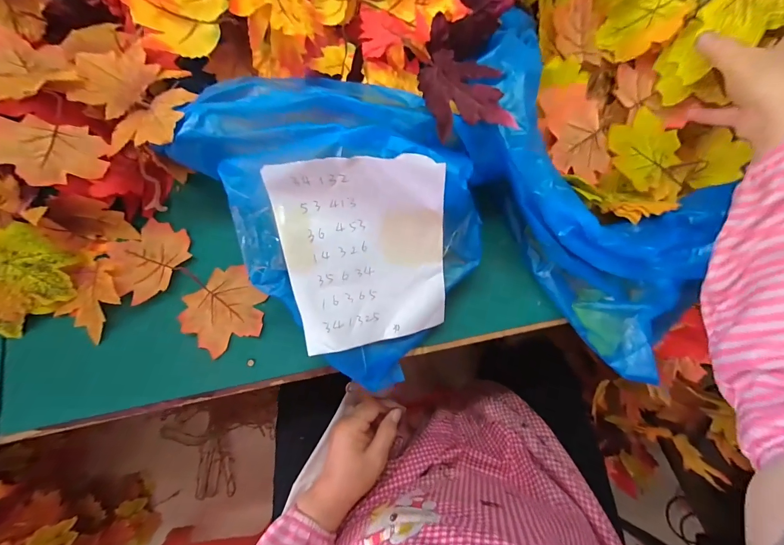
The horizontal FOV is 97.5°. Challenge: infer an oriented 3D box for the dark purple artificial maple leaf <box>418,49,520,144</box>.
[{"bbox_3d":[0.061,-0.154,0.299,0.075,0.026,0.085,-3,76,-2],"label":"dark purple artificial maple leaf"}]

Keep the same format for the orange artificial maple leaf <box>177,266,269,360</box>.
[{"bbox_3d":[-0.175,0.036,0.356,0.080,0.012,0.082,-25,78,-7],"label":"orange artificial maple leaf"}]

